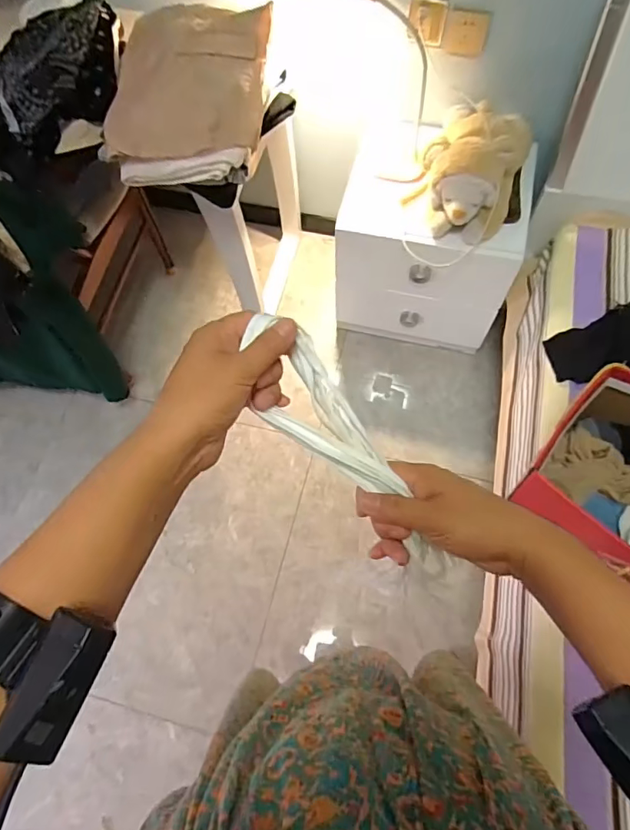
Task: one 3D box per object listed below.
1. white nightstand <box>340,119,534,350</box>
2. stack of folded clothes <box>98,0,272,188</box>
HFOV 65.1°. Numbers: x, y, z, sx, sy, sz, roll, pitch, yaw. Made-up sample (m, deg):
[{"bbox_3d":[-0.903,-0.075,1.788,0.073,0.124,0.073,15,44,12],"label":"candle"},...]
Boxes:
[{"bbox_3d":[0.314,-0.471,1.387,0.458,0.445,0.335,13,67,8],"label":"white nightstand"},{"bbox_3d":[-0.229,-0.587,0.913,0.275,0.134,0.309,5,67,4],"label":"stack of folded clothes"}]

